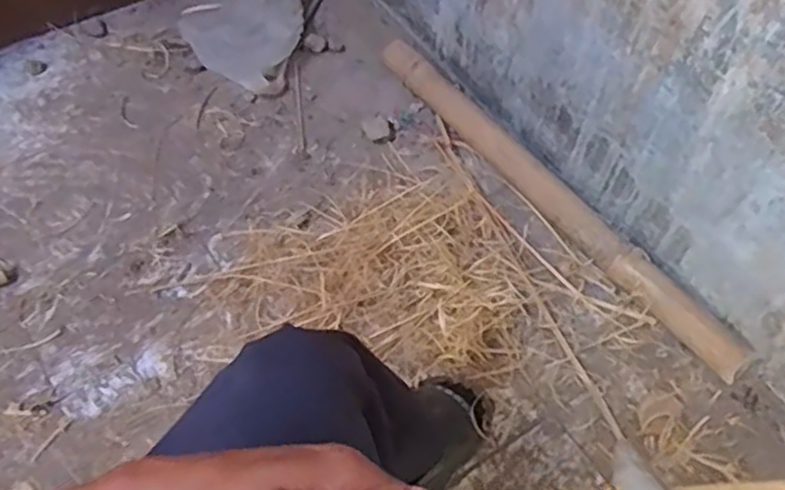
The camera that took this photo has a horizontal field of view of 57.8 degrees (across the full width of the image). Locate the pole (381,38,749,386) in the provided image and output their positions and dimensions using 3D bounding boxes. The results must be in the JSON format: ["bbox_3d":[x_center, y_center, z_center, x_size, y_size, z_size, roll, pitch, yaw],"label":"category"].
[{"bbox_3d":[0.260,-0.103,1.255,0.071,0.054,0.867,-31,62,-21],"label":"pole"}]

